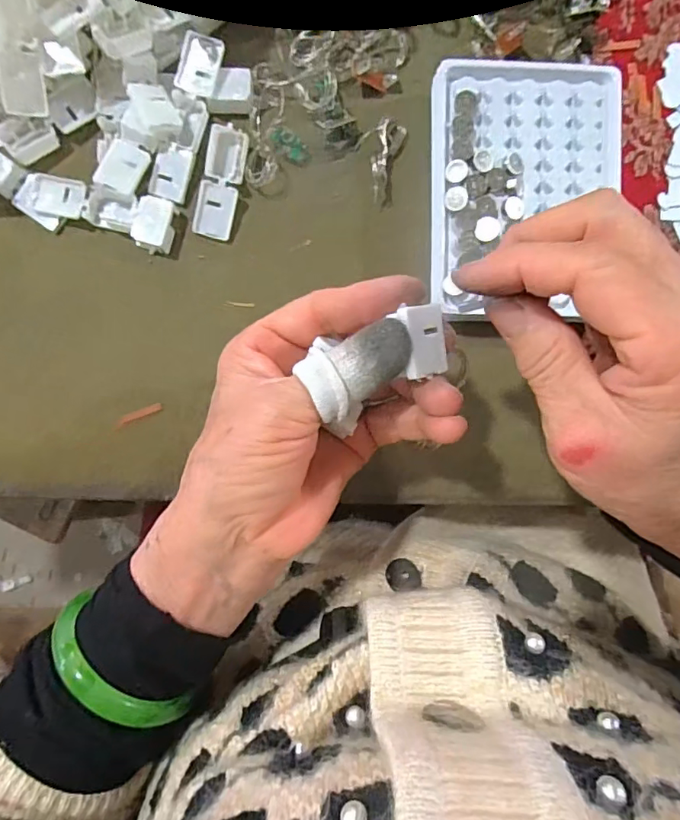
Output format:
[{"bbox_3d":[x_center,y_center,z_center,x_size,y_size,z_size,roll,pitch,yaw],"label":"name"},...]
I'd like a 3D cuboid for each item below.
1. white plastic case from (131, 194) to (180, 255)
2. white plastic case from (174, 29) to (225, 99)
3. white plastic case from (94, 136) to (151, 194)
[{"bbox_3d":[-0.098,-0.098,0.276,0.018,0.015,0.027,16,91,-4],"label":"white plastic case"},{"bbox_3d":[-0.073,-0.179,0.272,0.020,0.006,0.029,18,91,-4],"label":"white plastic case"},{"bbox_3d":[-0.114,-0.126,0.273,0.021,0.009,0.027,25,78,-8],"label":"white plastic case"}]

